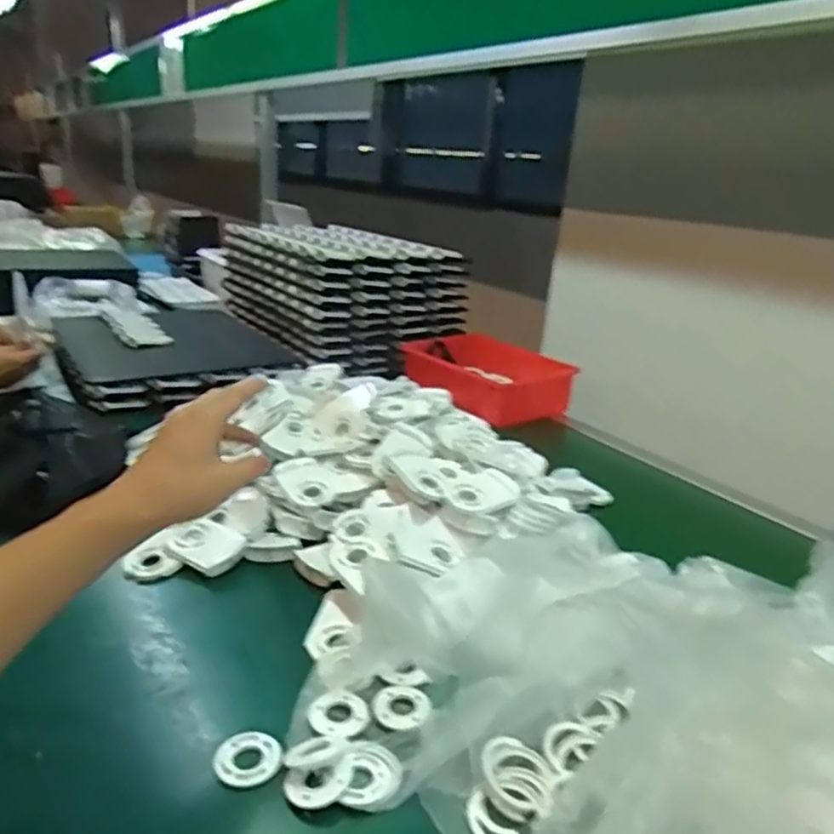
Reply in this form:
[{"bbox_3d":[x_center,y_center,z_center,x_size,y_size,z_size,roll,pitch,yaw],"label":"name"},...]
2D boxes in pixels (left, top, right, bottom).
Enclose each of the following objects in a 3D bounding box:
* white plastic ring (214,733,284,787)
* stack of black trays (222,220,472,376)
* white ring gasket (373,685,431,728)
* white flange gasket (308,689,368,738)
[{"bbox_3d":[-0.120,0.240,0.471,0.046,0.008,0.042,4,20,-1],"label":"white plastic ring"},{"bbox_3d":[-0.186,-0.301,1.555,0.380,0.232,0.496,-10,25,-34],"label":"stack of black trays"},{"bbox_3d":[-0.012,0.227,0.525,0.043,0.009,0.045,3,20,-2],"label":"white ring gasket"},{"bbox_3d":[-0.059,0.230,0.514,0.043,0.006,0.045,4,20,-1],"label":"white flange gasket"}]

